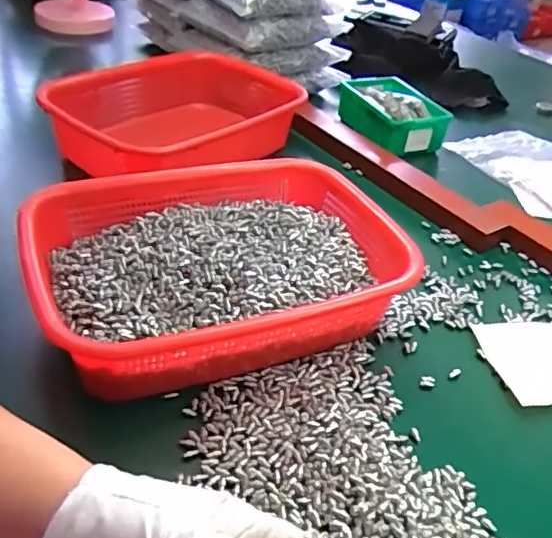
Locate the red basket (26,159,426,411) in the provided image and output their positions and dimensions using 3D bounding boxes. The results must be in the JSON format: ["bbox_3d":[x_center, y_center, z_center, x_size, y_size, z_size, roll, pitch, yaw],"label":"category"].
[{"bbox_3d":[-0.044,-0.003,0.461,0.281,0.069,0.211,-12,41,-24],"label":"red basket"}]

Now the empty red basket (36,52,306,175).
[{"bbox_3d":[-0.120,-0.172,0.675,0.217,0.090,0.277,34,44,30],"label":"empty red basket"}]

